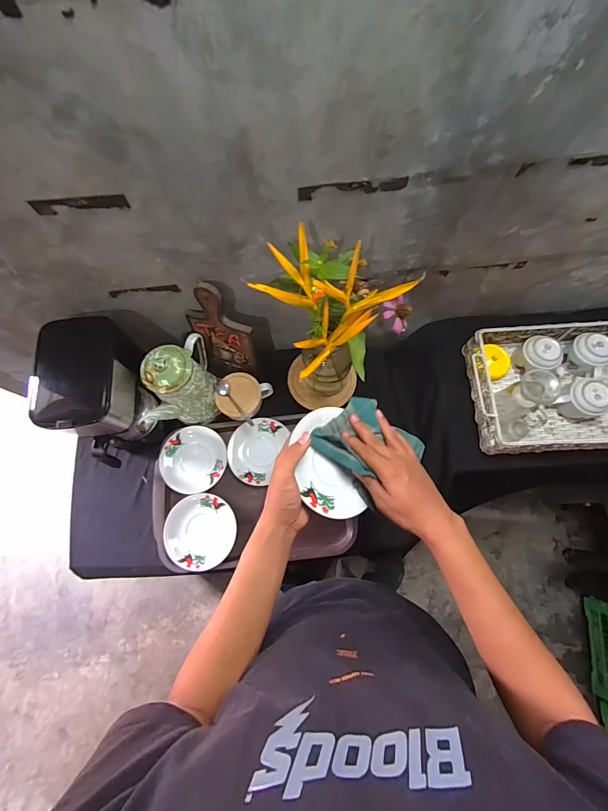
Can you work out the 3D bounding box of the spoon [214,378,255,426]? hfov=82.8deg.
[{"bbox_3d":[-0.147,-0.006,0.731,0.028,0.015,0.123,-39,94,-10],"label":"spoon"}]

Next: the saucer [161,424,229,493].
[{"bbox_3d":[-0.240,0.116,0.751,0.140,0.012,0.140,-3,73,1],"label":"saucer"}]

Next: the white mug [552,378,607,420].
[{"bbox_3d":[0.552,-0.009,0.687,0.072,0.071,0.077,-19,73,-4],"label":"white mug"}]

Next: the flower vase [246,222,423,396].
[{"bbox_3d":[0.039,-0.126,0.610,0.177,0.339,0.192,-36,75,-9],"label":"flower vase"}]

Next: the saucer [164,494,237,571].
[{"bbox_3d":[-0.211,0.256,0.702,0.137,0.015,0.141,0,73,2],"label":"saucer"}]

